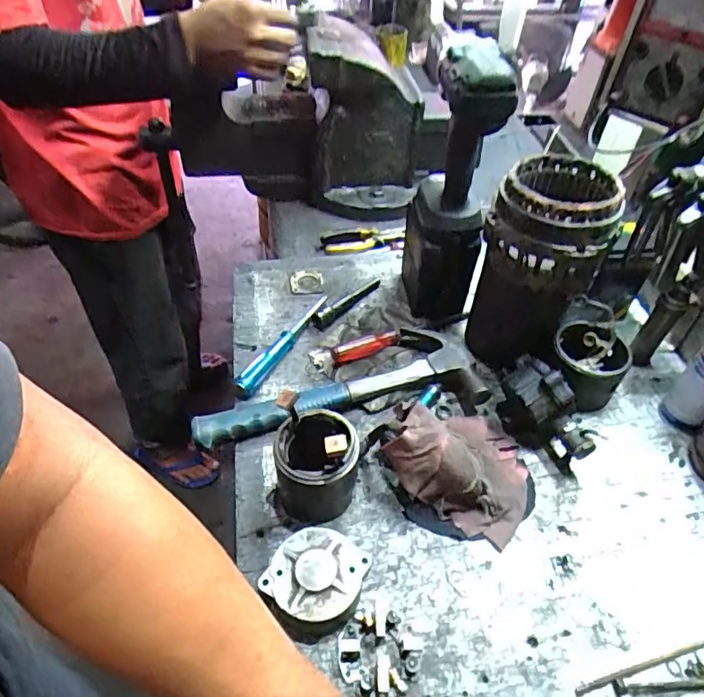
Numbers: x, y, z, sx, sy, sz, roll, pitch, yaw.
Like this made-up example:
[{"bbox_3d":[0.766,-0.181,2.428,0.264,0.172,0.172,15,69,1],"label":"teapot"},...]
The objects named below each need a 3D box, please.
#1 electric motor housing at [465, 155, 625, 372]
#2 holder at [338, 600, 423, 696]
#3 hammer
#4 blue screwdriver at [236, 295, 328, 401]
[{"bbox_3d":[0.214,-0.088,0.631,0.125,0.231,0.120,20,49,16],"label":"electric motor housing"},{"bbox_3d":[0.024,0.254,0.453,0.063,0.023,0.065,1,47,-1],"label":"holder"},{"bbox_3d":[-0.016,0.041,0.630,0.331,0.036,0.113,-7,47,-9],"label":"hammer"},{"bbox_3d":[-0.086,-0.010,0.678,0.021,0.031,0.182,21,49,17],"label":"blue screwdriver"}]

